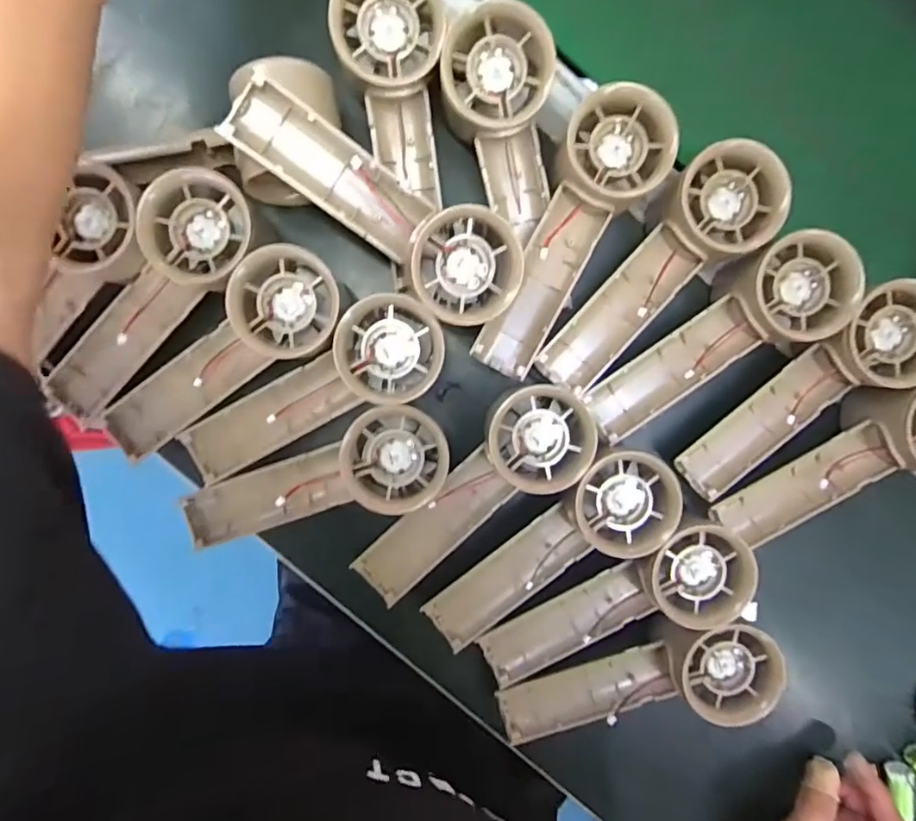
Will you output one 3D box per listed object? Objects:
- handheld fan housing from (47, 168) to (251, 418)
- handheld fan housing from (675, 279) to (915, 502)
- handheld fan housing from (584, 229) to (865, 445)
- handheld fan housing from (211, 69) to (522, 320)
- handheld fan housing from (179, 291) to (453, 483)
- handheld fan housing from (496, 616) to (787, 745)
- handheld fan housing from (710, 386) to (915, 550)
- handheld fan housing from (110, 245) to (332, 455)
[{"bbox_3d":[-0.166,-0.058,0.298,0.053,0.024,0.153,42,104,-3],"label":"handheld fan housing"},{"bbox_3d":[0.200,-0.008,0.317,0.158,0.028,0.050,-41,94,17],"label":"handheld fan housing"},{"bbox_3d":[0.141,-0.042,0.303,0.151,0.031,0.053,-29,94,1],"label":"handheld fan housing"},{"bbox_3d":[-0.036,-0.104,0.281,0.154,0.041,0.052,37,92,-3],"label":"handheld fan housing"},{"bbox_3d":[-0.078,-0.006,0.302,0.152,0.031,0.053,-32,94,1],"label":"handheld fan housing"},{"bbox_3d":[0.103,0.158,0.324,0.156,0.033,0.050,-20,94,16],"label":"handheld fan housing"},{"bbox_3d":[0.222,0.028,0.316,0.150,0.047,0.059,-22,94,0],"label":"handheld fan housing"},{"bbox_3d":[-0.133,-0.032,0.298,0.151,0.031,0.055,-30,94,1],"label":"handheld fan housing"}]

